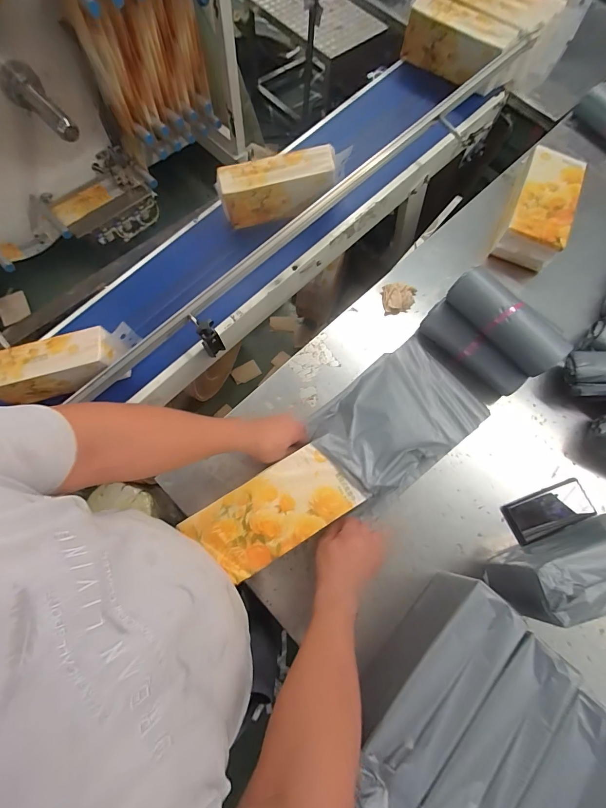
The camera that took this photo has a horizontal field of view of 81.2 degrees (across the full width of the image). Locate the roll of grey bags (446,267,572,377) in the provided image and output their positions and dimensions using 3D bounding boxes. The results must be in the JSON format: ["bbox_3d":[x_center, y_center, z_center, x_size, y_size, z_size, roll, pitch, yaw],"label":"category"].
[{"bbox_3d":[0.394,-0.164,0.686,0.074,0.061,0.239,-43,78,-15],"label":"roll of grey bags"}]

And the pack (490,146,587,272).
[{"bbox_3d":[0.589,-0.490,0.883,0.138,0.106,0.331,25,72,6],"label":"pack"}]

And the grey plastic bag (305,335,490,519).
[{"bbox_3d":[0.190,0.023,0.682,0.343,0.107,0.223,-37,77,-13],"label":"grey plastic bag"}]

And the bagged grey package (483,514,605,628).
[{"bbox_3d":[0.490,0.263,0.591,0.309,0.160,0.092,-14,73,-7],"label":"bagged grey package"}]

